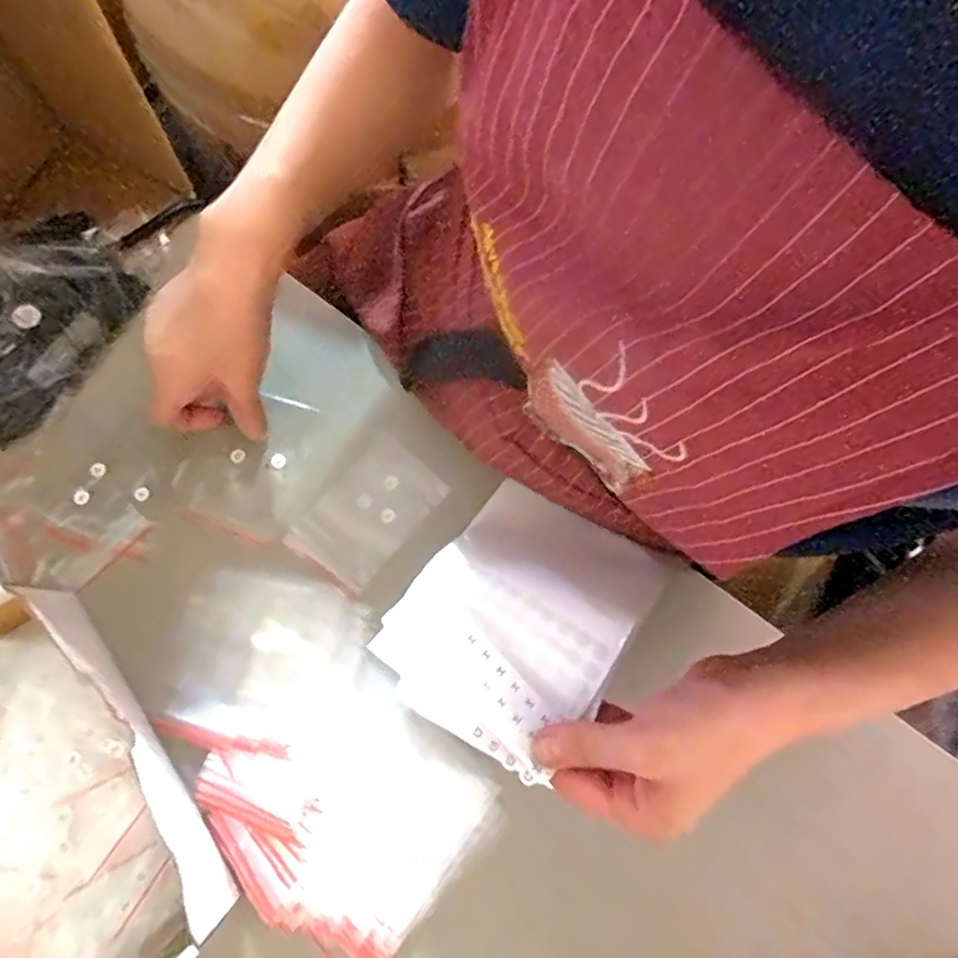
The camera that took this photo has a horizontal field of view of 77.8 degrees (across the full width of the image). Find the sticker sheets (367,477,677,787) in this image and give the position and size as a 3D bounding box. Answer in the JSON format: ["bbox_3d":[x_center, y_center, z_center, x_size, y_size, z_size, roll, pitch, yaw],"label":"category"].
[{"bbox_3d":[0.021,0.086,0.377,0.125,0.064,0.158,35,74,10],"label":"sticker sheets"}]

